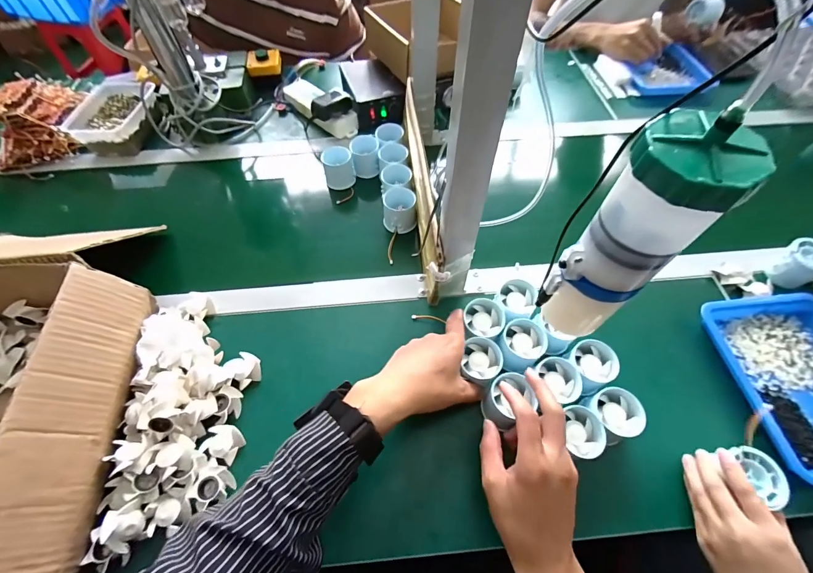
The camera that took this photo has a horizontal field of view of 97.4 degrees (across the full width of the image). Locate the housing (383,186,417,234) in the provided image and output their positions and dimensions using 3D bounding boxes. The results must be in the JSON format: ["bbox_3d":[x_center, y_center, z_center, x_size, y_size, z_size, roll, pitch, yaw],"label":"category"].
[{"bbox_3d":[-0.011,-0.122,0.573,0.054,0.049,0.052,0,58,0],"label":"housing"}]

